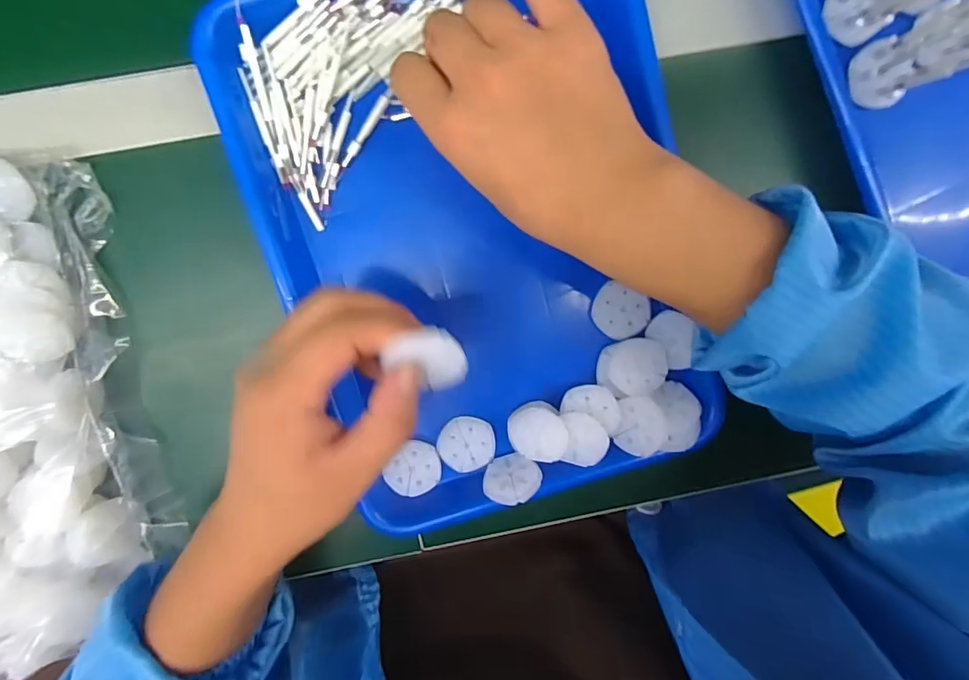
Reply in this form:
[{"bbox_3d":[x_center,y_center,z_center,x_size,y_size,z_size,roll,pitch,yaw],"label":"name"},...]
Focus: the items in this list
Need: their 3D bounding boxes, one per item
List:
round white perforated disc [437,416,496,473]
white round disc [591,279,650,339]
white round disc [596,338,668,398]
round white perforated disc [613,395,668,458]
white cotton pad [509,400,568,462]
[{"bbox_3d":[-0.011,0.071,0.333,0.038,0.004,0.037,-1,99,-5],"label":"round white perforated disc"},{"bbox_3d":[0.090,-0.018,0.330,0.037,0.008,0.033,26,96,-8],"label":"white round disc"},{"bbox_3d":[0.097,0.018,0.329,0.042,0.018,0.036,-5,99,-4],"label":"white round disc"},{"bbox_3d":[0.102,0.055,0.323,0.029,0.017,0.038,4,98,-5],"label":"round white perforated disc"},{"bbox_3d":[0.035,0.058,0.322,0.039,0.004,0.039,13,105,15],"label":"white cotton pad"}]

